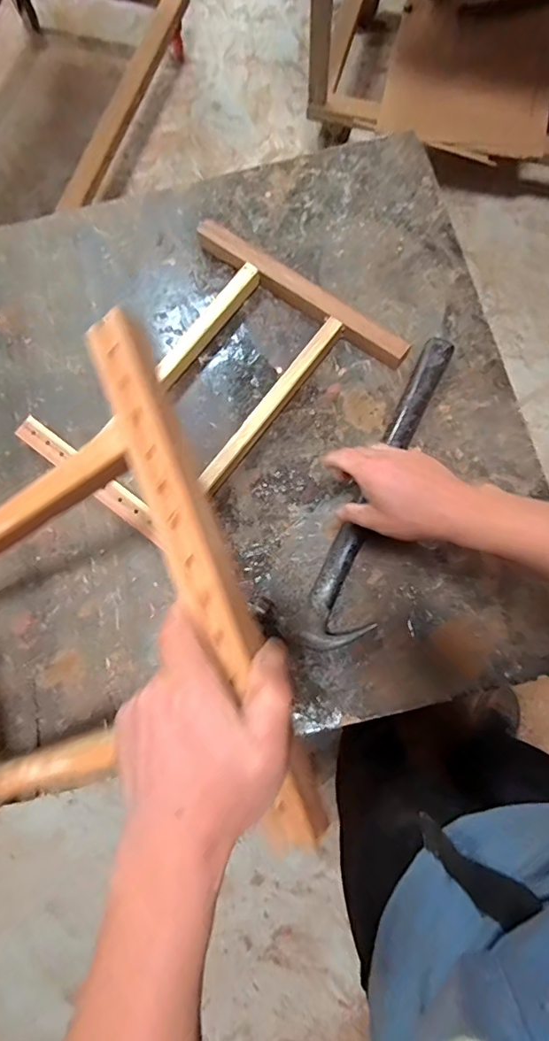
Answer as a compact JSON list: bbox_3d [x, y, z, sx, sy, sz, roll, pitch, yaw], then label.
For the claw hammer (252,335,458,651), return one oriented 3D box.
[{"bbox_3d":[0.120,-0.037,0.592,0.124,0.027,0.407,27,81,7],"label":"claw hammer"}]

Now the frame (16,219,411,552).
[{"bbox_3d":[-0.077,-0.167,0.633,0.328,0.043,0.387,37,80,9],"label":"frame"}]

